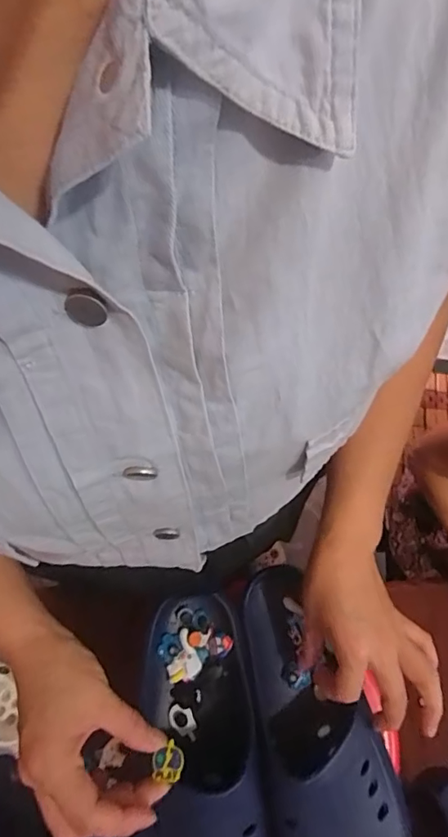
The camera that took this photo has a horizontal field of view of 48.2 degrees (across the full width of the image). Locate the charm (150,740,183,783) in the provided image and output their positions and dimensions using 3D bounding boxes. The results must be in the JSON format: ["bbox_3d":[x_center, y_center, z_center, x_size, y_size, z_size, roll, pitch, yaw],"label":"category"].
[{"bbox_3d":[-0.040,0.242,0.353,0.021,0.006,0.023,-3,70,-2],"label":"charm"}]

